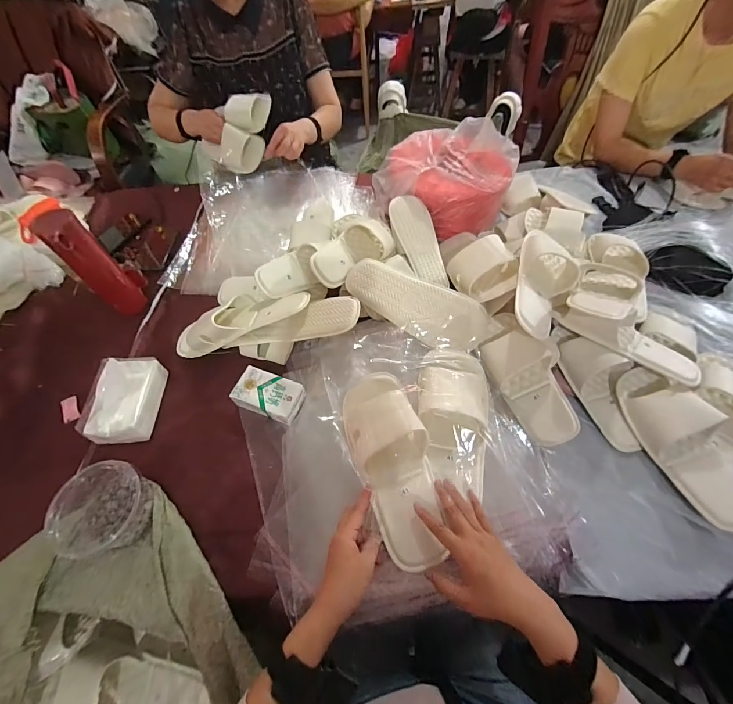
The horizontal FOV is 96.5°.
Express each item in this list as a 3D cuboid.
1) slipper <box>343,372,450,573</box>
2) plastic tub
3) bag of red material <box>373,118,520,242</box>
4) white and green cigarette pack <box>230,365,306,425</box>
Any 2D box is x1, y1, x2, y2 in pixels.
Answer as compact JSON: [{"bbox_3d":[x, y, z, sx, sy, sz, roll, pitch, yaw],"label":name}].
[{"bbox_3d":[0.035,0.148,0.475,0.107,0.050,0.280,-12,59,-5],"label":"slipper"},{"bbox_3d":[-0.364,0.225,0.467,0.113,0.095,0.110,-1,58,2],"label":"plastic tub"},{"bbox_3d":[0.176,-0.410,0.782,0.309,0.169,0.230,16,60,12],"label":"bag of red material"},{"bbox_3d":[-0.171,0.076,0.571,0.108,0.038,0.070,17,60,13],"label":"white and green cigarette pack"}]

